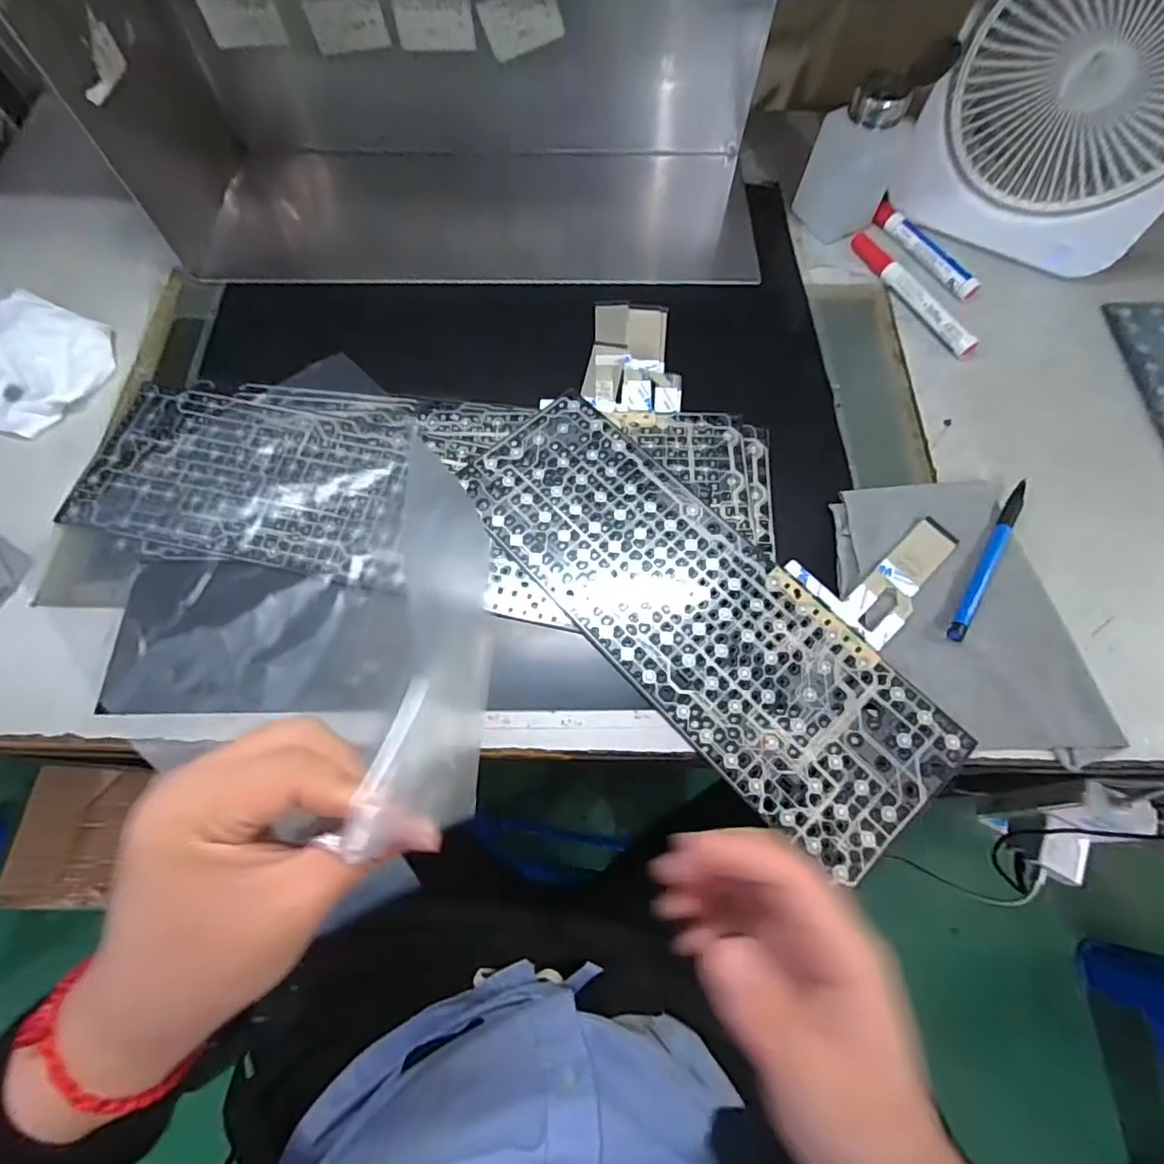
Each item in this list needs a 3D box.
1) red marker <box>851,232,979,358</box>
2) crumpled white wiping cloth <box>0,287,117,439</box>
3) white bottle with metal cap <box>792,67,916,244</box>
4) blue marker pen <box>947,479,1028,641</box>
[{"bbox_3d":[0.267,-0.238,0.466,0.016,0.019,0.145,-25,69,-11],"label":"red marker"},{"bbox_3d":[-0.412,-0.162,0.418,0.103,0.015,0.105,24,69,10],"label":"crumpled white wiping cloth"},{"bbox_3d":[0.221,-0.344,0.458,0.066,0.105,0.048,26,69,11],"label":"white bottle with metal cap"},{"bbox_3d":[0.264,-0.017,0.366,0.011,0.006,0.134,33,70,13],"label":"blue marker pen"}]

